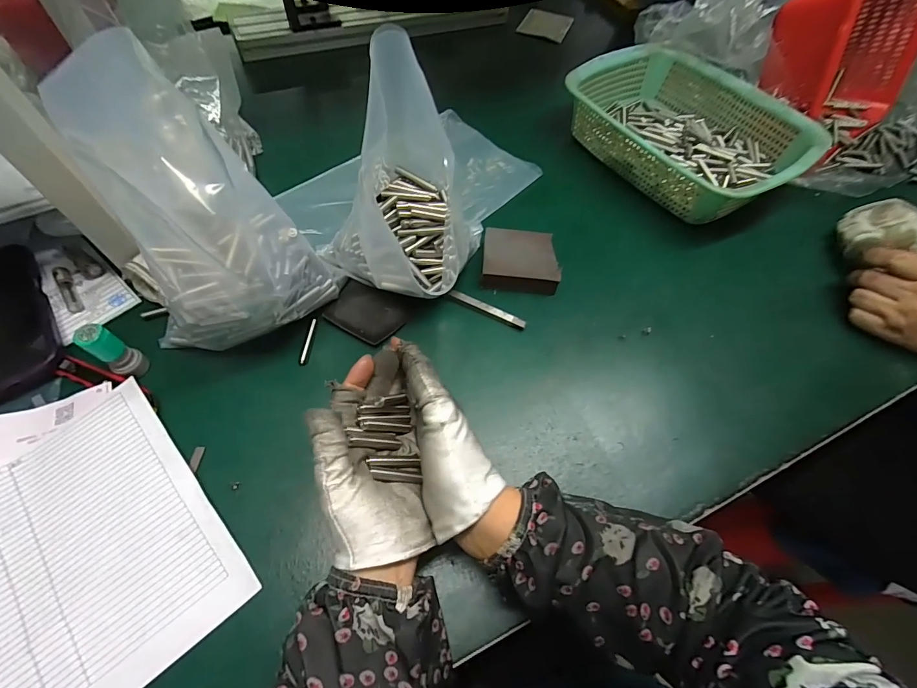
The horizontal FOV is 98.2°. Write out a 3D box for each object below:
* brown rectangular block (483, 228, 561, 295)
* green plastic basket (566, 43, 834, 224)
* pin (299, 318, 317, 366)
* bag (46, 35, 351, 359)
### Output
[{"bbox_3d":[0.066,-0.090,0.436,0.078,0.028,0.069,2,59,-3],"label":"brown rectangular block"},{"bbox_3d":[0.297,-0.281,0.532,0.215,0.079,0.299,-28,64,-19],"label":"green plastic basket"},{"bbox_3d":[-0.143,-0.003,0.379,0.006,0.005,0.048,5,59,-1],"label":"pin"},{"bbox_3d":[-0.198,-0.090,0.319,0.150,0.194,0.143,-36,67,-22],"label":"bag"}]

